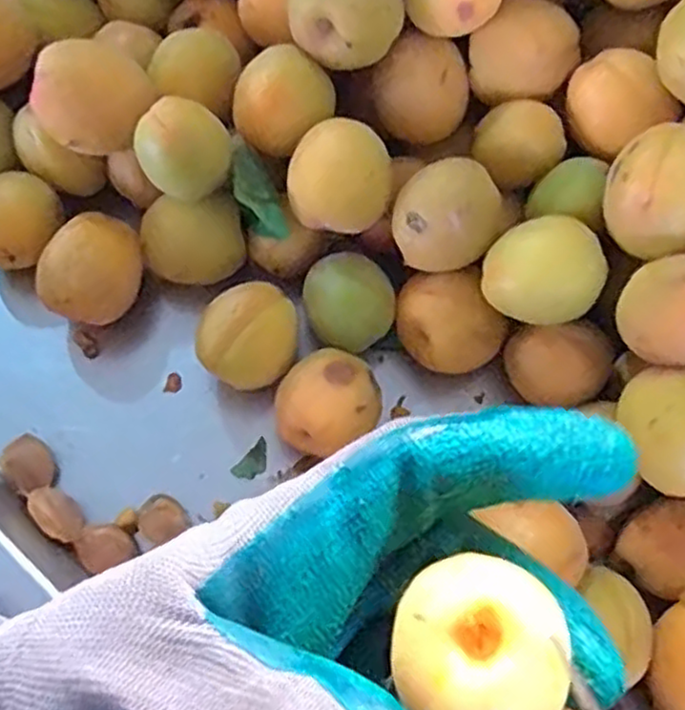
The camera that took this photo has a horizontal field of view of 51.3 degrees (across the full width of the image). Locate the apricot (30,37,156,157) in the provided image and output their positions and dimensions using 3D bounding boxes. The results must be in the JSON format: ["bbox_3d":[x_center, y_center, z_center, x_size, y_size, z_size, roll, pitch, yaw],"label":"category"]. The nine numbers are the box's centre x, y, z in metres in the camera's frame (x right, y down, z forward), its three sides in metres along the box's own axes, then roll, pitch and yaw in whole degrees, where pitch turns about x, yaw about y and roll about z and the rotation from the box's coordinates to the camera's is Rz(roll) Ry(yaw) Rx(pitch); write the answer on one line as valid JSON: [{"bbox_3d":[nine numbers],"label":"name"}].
[{"bbox_3d":[-0.096,-0.099,0.278,0.043,0.032,0.035,-35,78,-11],"label":"apricot"}]

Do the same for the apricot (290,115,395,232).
[{"bbox_3d":[0.000,-0.067,0.276,0.038,0.035,0.033,4,74,-1],"label":"apricot"}]

